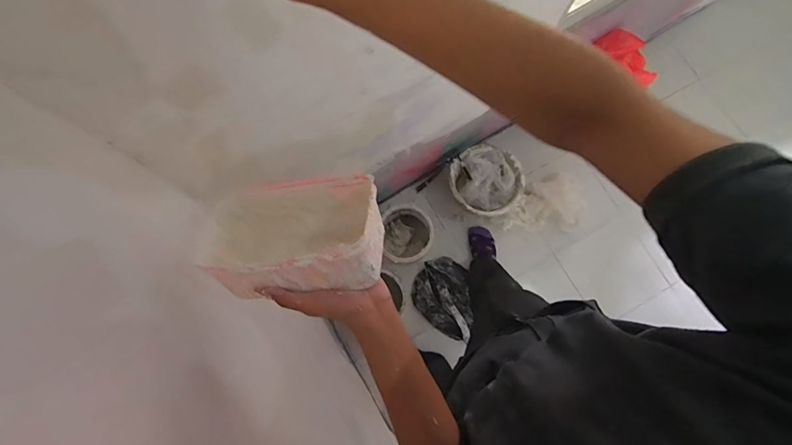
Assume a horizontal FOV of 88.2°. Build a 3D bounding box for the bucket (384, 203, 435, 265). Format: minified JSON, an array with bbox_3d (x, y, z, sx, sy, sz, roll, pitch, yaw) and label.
[{"bbox_3d":[0.047,0.042,1.432,0.183,0.131,0.178,0,78,-1],"label":"bucket"}]

